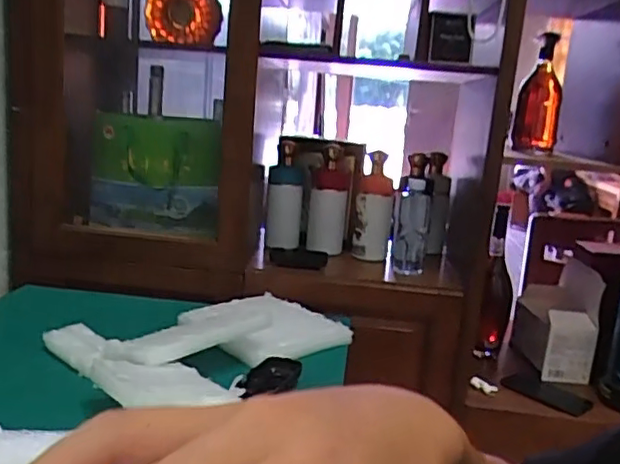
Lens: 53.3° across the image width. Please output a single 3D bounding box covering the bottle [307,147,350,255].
[{"bbox_3d":[0.037,-0.054,1.265,0.077,0.205,0.093,6,12,5],"label":"bottle"}]

